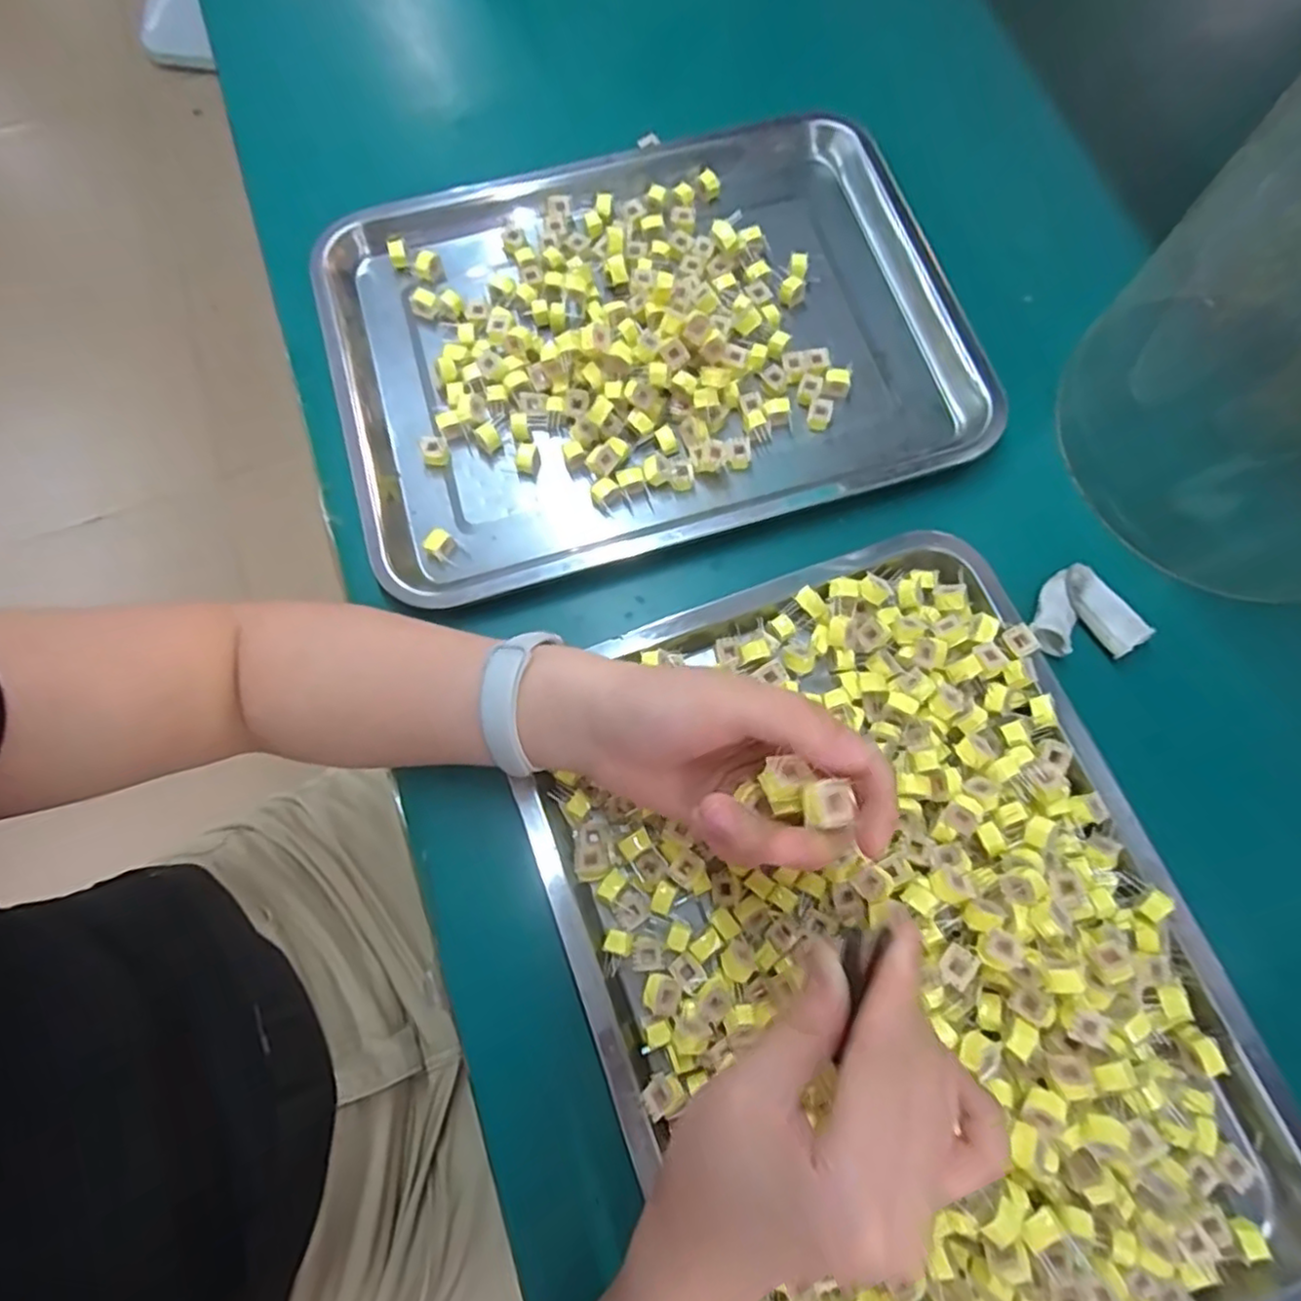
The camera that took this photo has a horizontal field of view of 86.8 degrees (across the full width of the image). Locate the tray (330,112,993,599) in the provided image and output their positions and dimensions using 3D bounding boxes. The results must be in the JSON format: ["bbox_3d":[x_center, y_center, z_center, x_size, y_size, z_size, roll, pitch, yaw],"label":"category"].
[{"bbox_3d":[-0.004,-0.203,0.451,0.398,0.041,0.295,-16,75,-4],"label":"tray"}]

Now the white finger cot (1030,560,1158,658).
[{"bbox_3d":[0.248,-0.017,0.397,0.056,0.012,0.056,-32,77,-8],"label":"white finger cot"}]

